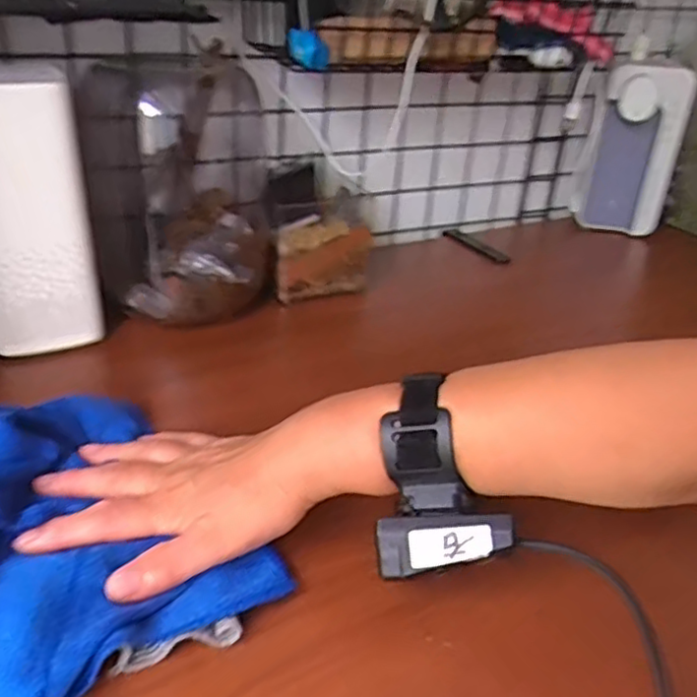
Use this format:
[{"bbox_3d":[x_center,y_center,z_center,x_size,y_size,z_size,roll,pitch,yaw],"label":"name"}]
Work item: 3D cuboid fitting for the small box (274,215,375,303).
[{"bbox_3d":[-0.022,-0.084,0.658,0.088,0.080,0.028,-13,34,-26],"label":"small box"}]

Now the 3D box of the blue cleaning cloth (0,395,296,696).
[{"bbox_3d":[-0.146,0.085,0.369,0.146,0.044,0.195,-20,38,-34],"label":"blue cleaning cloth"}]

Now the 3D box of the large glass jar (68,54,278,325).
[{"bbox_3d":[-0.146,-0.153,0.621,0.153,0.193,0.166,-1,31,-9],"label":"large glass jar"}]

